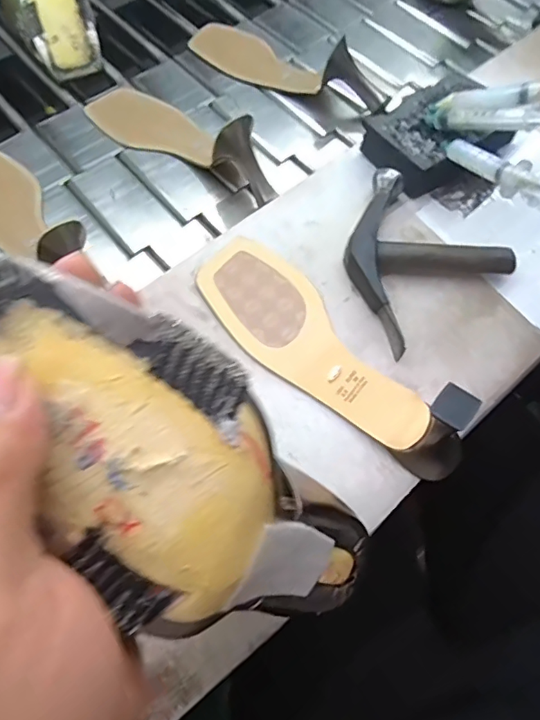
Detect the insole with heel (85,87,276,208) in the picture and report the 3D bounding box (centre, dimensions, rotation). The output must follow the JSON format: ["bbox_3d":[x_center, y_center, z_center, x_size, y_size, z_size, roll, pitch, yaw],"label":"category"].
[{"bbox_3d":[-0.093,-0.235,0.531,0.255,0.063,0.073,32,66,27],"label":"insole with heel"}]

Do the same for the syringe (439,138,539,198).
[{"bbox_3d":[0.178,-0.136,0.369,0.018,0.021,0.173,-16,39,-10],"label":"syringe"}]

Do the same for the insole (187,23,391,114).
[{"bbox_3d":[0.017,-0.352,0.582,0.260,0.055,0.074,35,67,15],"label":"insole"}]

